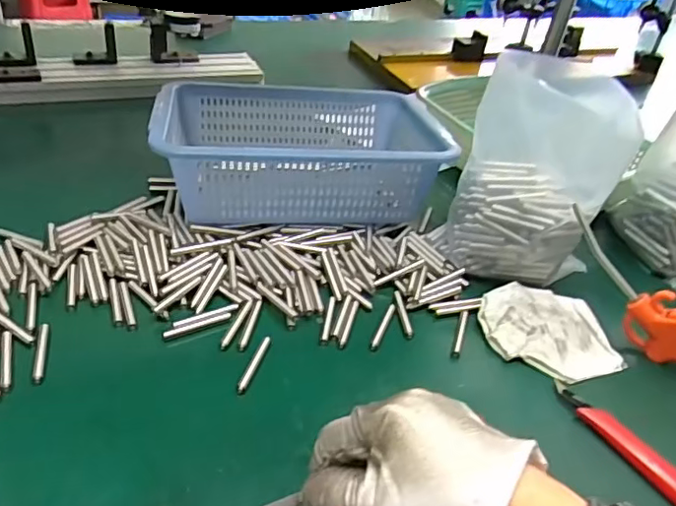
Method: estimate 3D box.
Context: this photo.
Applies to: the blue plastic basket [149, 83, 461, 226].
[{"bbox_3d":[-0.046,-0.119,0.665,0.293,0.095,0.227,1,36,-8],"label":"blue plastic basket"}]

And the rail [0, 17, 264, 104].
[{"bbox_3d":[-0.354,-0.286,0.867,0.486,0.110,0.095,-11,39,-24],"label":"rail"}]

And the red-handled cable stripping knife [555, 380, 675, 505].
[{"bbox_3d":[0.218,0.148,0.429,0.018,0.019,0.147,-19,43,-32],"label":"red-handled cable stripping knife"}]

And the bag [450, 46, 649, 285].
[{"bbox_3d":[0.192,-0.074,0.563,0.144,0.208,0.090,32,28,31],"label":"bag"}]

